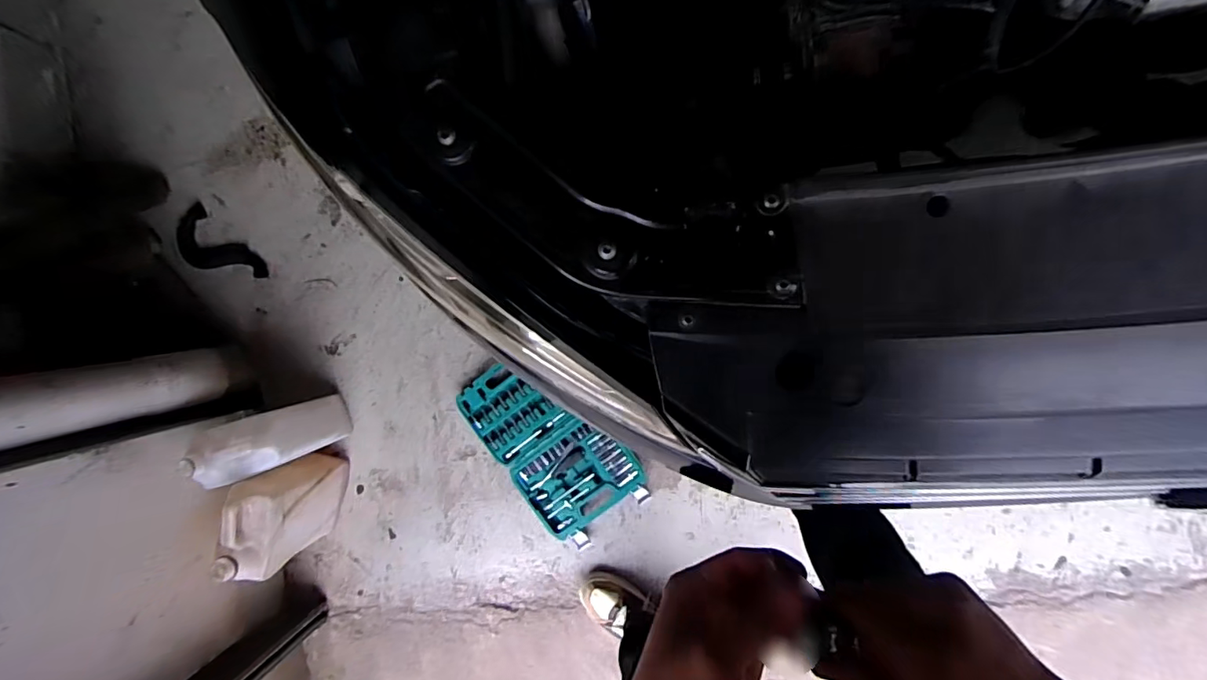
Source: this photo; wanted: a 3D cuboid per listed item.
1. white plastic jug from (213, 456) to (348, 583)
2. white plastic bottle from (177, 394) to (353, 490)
[{"bbox_3d":[-0.637,0.338,1.100,0.083,0.298,0.214,8,94,5],"label":"white plastic jug"},{"bbox_3d":[-0.643,0.188,1.070,0.147,0.296,0.113,-15,91,6],"label":"white plastic bottle"}]

